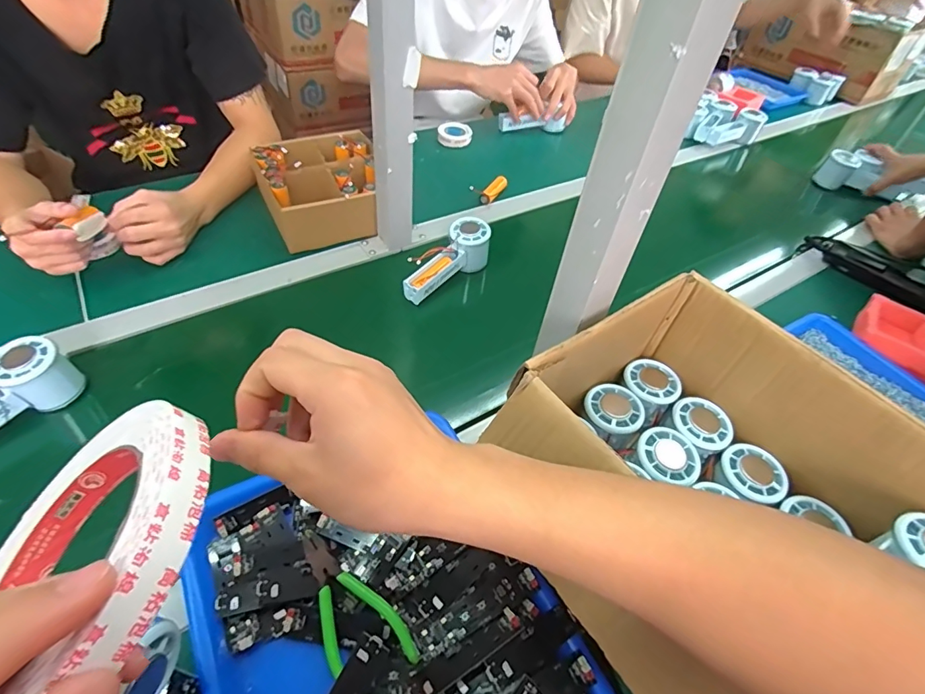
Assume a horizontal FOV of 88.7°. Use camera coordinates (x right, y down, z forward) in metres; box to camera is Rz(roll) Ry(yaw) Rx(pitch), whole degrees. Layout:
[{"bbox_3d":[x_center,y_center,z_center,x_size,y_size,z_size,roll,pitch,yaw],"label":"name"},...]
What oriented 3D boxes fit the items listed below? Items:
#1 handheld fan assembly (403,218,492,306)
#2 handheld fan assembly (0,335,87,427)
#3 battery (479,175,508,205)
[{"bbox_3d":[-0.022,-0.116,0.657,0.049,0.056,0.153,37,67,26],"label":"handheld fan assembly"},{"bbox_3d":[-0.451,0.050,0.447,0.057,0.055,0.145,39,55,24],"label":"handheld fan assembly"},{"bbox_3d":[0.055,-0.270,0.812,0.023,0.015,0.077,24,50,14],"label":"battery"}]

